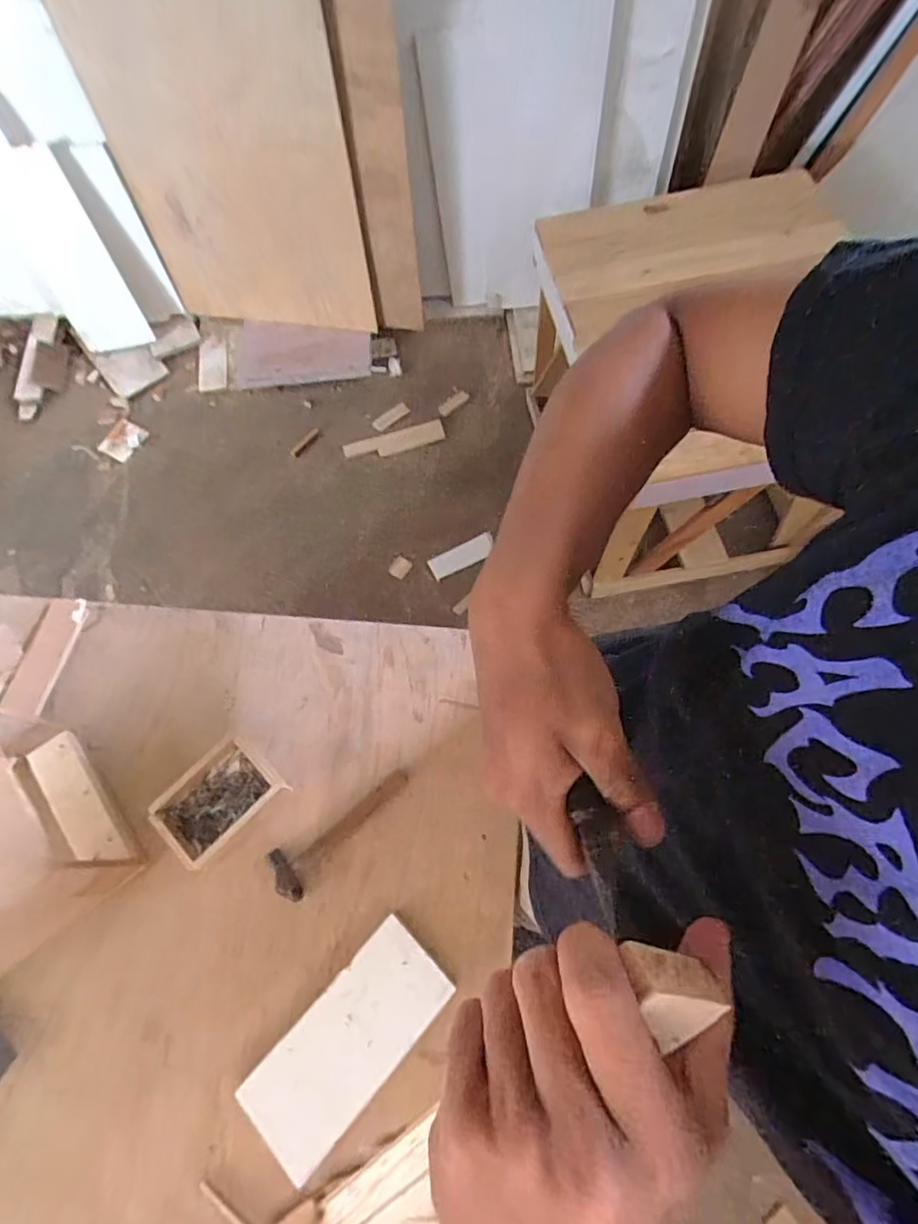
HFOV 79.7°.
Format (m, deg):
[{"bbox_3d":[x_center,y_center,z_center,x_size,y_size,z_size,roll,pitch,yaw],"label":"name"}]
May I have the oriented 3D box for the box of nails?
[{"bbox_3d":[-0.287,0.226,0.659,0.106,0.040,0.134,41,74,16],"label":"box of nails"}]

